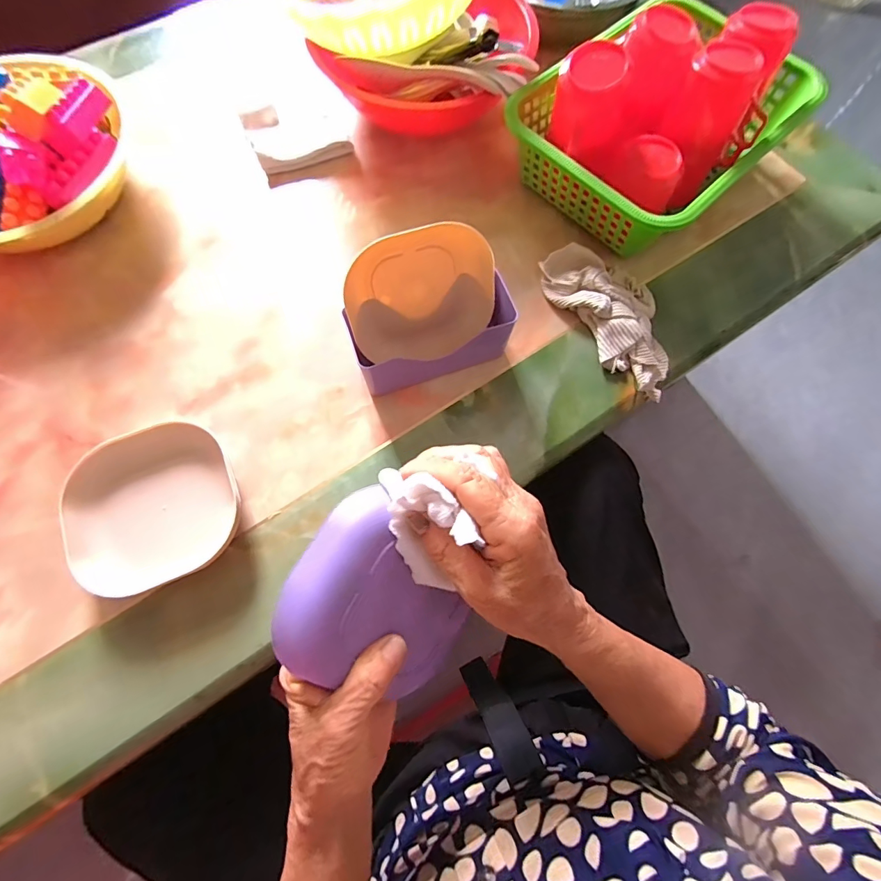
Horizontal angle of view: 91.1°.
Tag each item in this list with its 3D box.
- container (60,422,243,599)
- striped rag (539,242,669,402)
[{"bbox_3d":[-0.239,0.055,0.362,0.120,0.037,0.120,-24,74,-8],"label":"container"},{"bbox_3d":[0.178,-0.130,0.433,0.085,0.029,0.175,-31,75,-9],"label":"striped rag"}]

